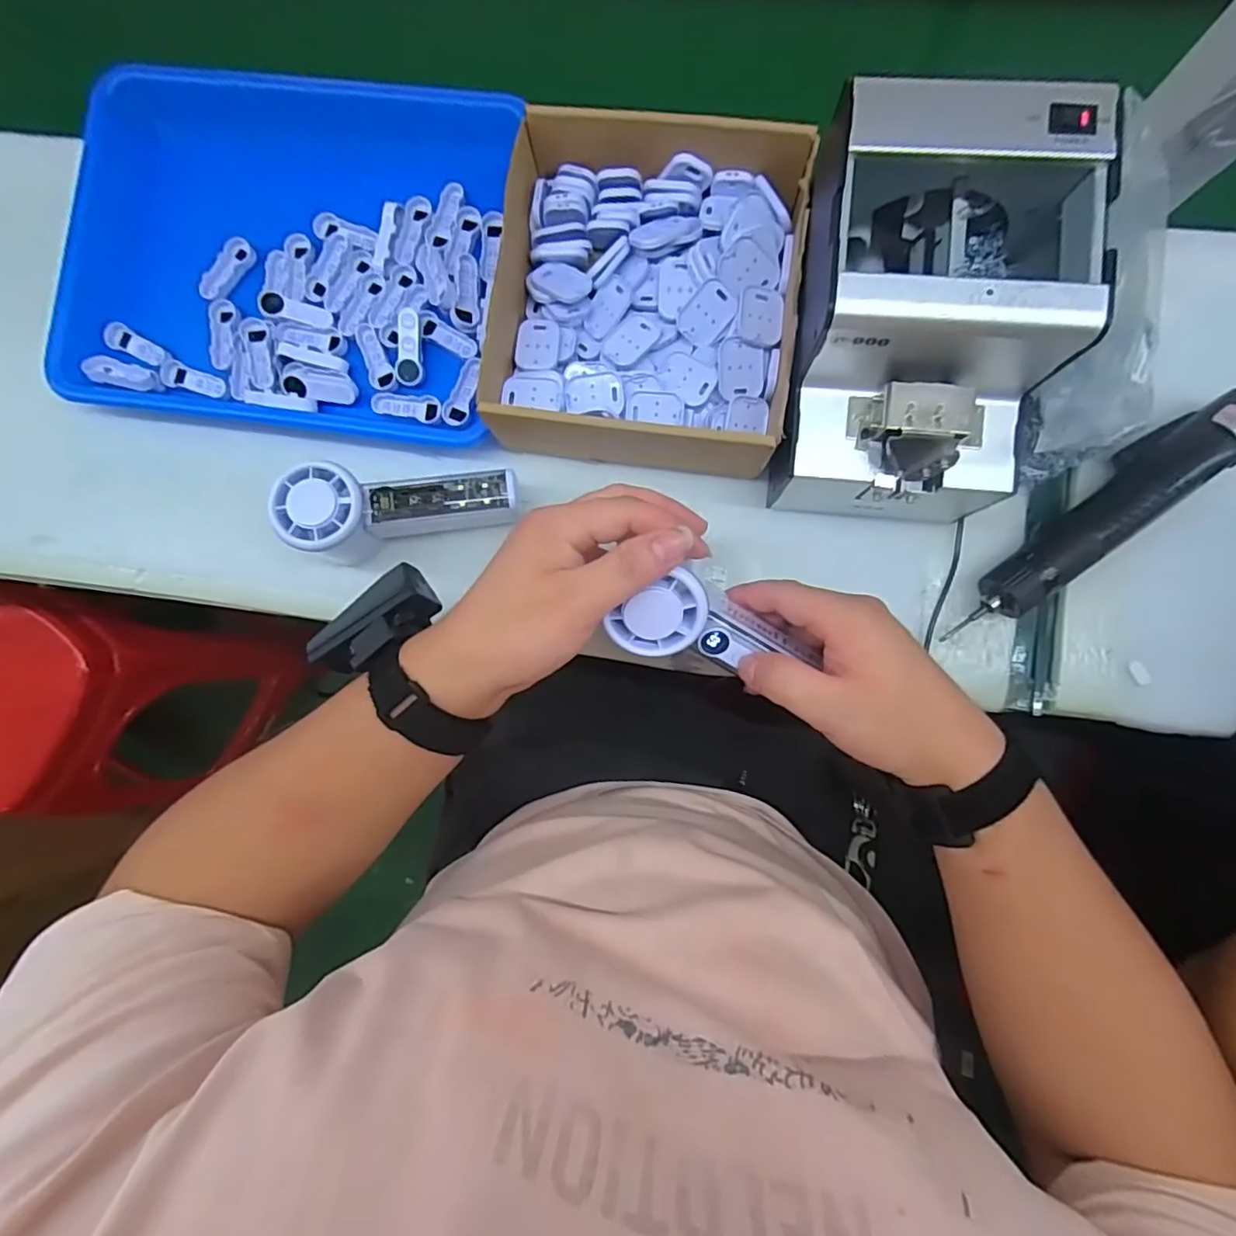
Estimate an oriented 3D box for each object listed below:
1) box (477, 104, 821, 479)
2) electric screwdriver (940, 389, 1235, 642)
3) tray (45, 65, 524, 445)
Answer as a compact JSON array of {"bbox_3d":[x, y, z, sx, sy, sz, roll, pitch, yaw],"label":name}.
[{"bbox_3d":[0.020,-0.211,0.393,0.191,0.057,0.208,5,87,4],"label":"box"},{"bbox_3d":[0.309,-0.065,0.379,0.232,0.037,0.043,-37,85,1],"label":"electric screwdriver"},{"bbox_3d":[-0.240,-0.272,0.444,0.312,0.042,0.265,6,87,4],"label":"tray"}]

